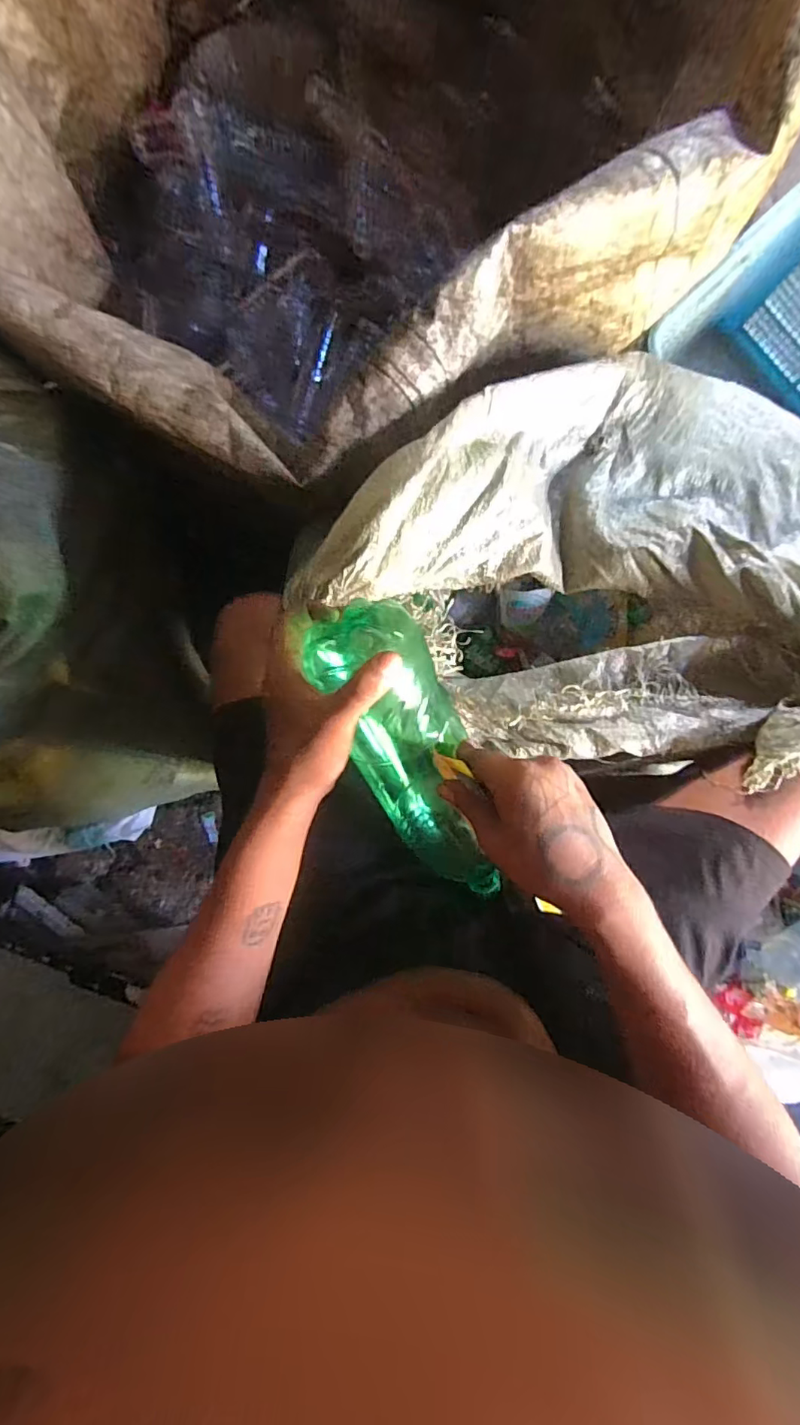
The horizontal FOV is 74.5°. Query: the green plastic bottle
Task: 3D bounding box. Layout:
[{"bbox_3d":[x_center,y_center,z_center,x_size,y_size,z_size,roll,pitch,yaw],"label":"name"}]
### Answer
[{"bbox_3d":[0.011,0.053,0.431,0.087,0.072,0.286,-17,125,4],"label":"green plastic bottle"}]

